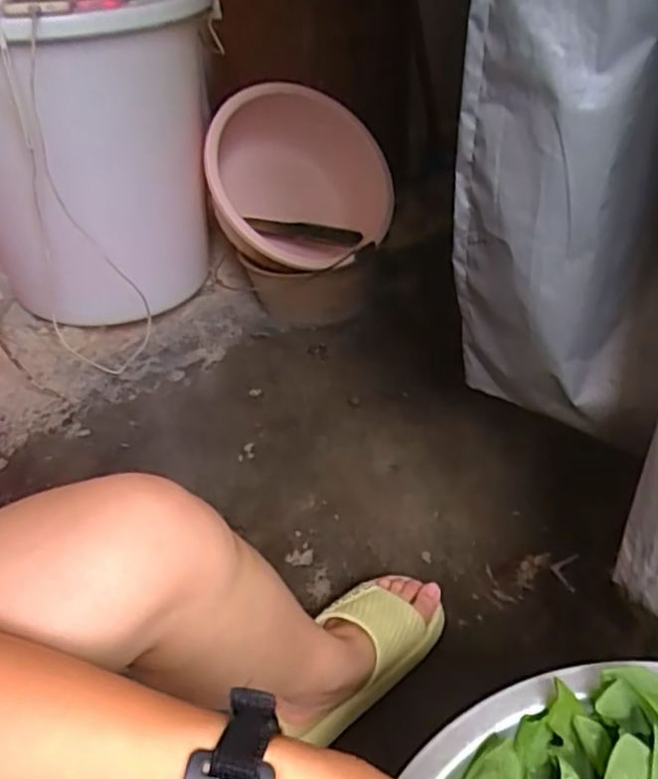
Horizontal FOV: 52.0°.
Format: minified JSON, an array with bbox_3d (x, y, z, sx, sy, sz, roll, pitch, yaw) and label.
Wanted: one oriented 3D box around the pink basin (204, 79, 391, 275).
[{"bbox_3d":[-0.058,-0.363,1.184,0.314,0.320,0.135,-37,11,-18],"label":"pink basin"}]

